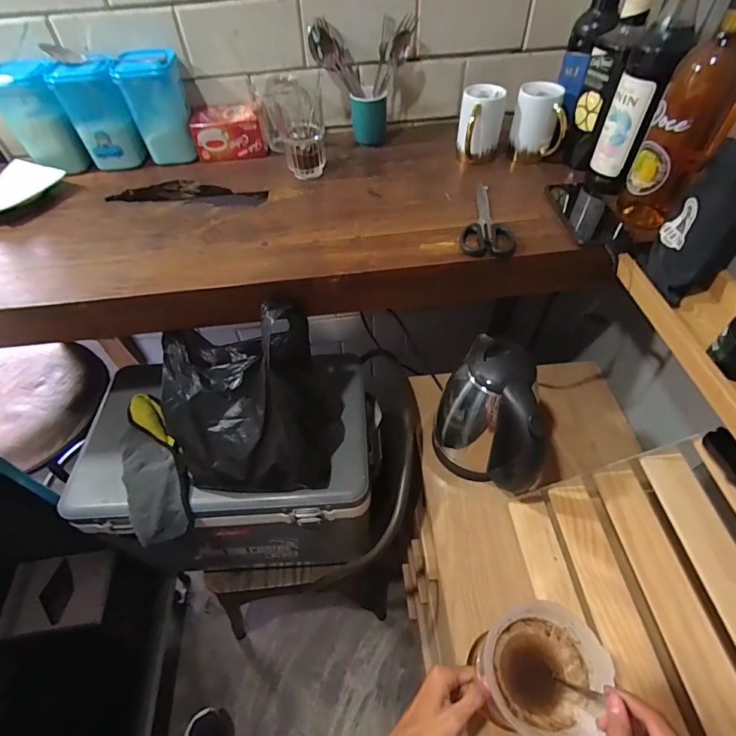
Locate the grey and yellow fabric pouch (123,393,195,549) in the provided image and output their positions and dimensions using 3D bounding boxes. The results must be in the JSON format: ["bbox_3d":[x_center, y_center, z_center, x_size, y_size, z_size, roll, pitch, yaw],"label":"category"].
[{"bbox_3d":[-0.354,0.150,0.710,0.097,0.059,0.254,-19,53,-12],"label":"grey and yellow fabric pouch"}]

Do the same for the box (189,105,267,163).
[{"bbox_3d":[-0.257,-0.435,0.776,0.123,0.068,0.084,-13,56,-8],"label":"box"}]

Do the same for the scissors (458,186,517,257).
[{"bbox_3d":[0.188,-0.222,0.628,0.074,0.014,0.172,14,53,13],"label":"scissors"}]

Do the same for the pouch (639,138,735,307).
[{"bbox_3d":[0.413,-0.169,0.509,0.084,0.172,0.065,30,41,20],"label":"pouch"}]

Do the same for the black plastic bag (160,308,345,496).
[{"bbox_3d":[-0.178,0.053,0.640,0.246,0.211,0.201,4,52,5],"label":"black plastic bag"}]

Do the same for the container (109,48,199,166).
[{"bbox_3d":[-0.357,-0.446,0.730,0.088,0.158,0.070,-8,52,-4],"label":"container"}]

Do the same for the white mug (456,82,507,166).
[{"bbox_3d":[0.188,-0.403,0.711,0.069,0.104,0.081,9,52,9],"label":"white mug"}]

